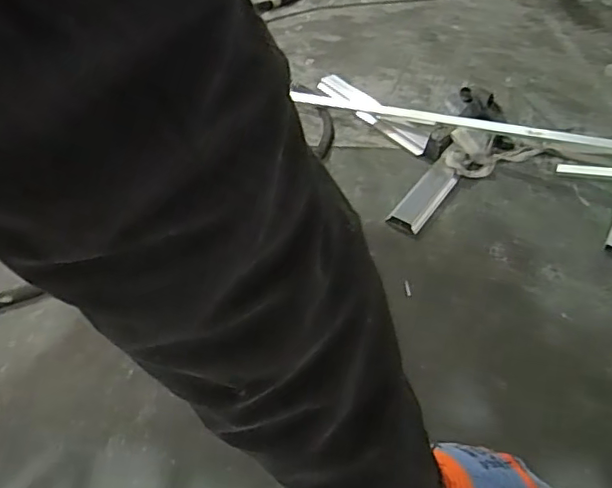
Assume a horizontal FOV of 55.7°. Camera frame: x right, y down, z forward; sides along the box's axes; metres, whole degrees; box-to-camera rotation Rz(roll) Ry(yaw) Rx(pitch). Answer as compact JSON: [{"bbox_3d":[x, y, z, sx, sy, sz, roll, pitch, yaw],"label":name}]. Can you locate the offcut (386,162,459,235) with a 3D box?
[{"bbox_3d":[0.331,-0.131,1.618,0.090,0.027,0.314,29,50,20],"label":"offcut"}]

